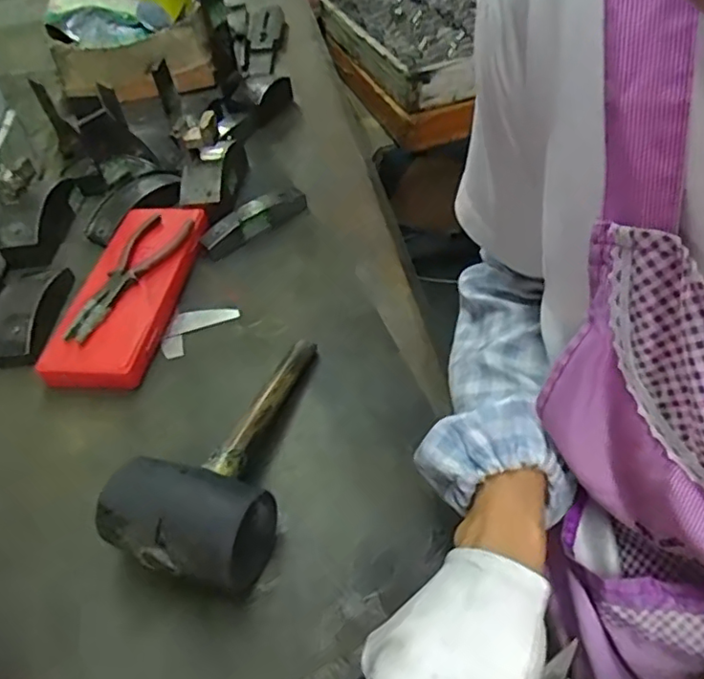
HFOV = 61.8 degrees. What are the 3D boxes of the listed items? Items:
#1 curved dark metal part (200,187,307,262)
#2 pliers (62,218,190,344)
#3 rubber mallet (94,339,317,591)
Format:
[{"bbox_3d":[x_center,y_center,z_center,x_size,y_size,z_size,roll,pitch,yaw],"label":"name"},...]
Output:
[{"bbox_3d":[-0.114,-0.141,0.698,0.136,0.039,0.022,-34,53,-22],"label":"curved dark metal part"},{"bbox_3d":[-0.239,-0.071,0.622,0.057,0.013,0.196,11,50,17],"label":"pliers"},{"bbox_3d":[-0.077,0.082,0.466,0.113,0.071,0.229,20,53,24],"label":"rubber mallet"}]

